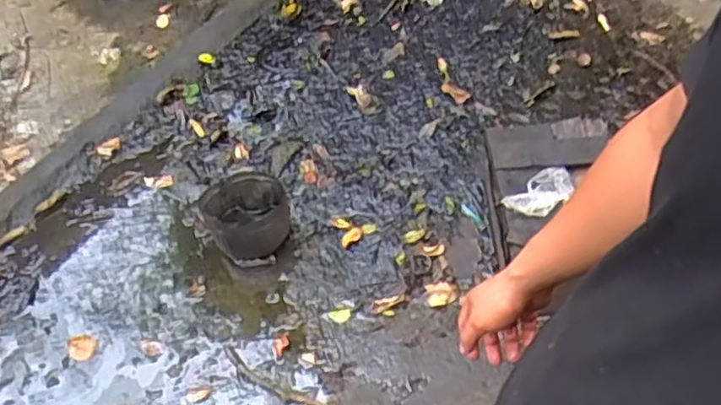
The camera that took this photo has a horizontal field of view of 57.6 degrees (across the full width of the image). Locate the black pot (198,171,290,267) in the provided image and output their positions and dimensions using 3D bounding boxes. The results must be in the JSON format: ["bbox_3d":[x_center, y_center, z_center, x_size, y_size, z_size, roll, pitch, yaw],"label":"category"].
[{"bbox_3d":[-0.296,0.031,1.708,0.204,0.140,0.236,-20,54,-9],"label":"black pot"}]

